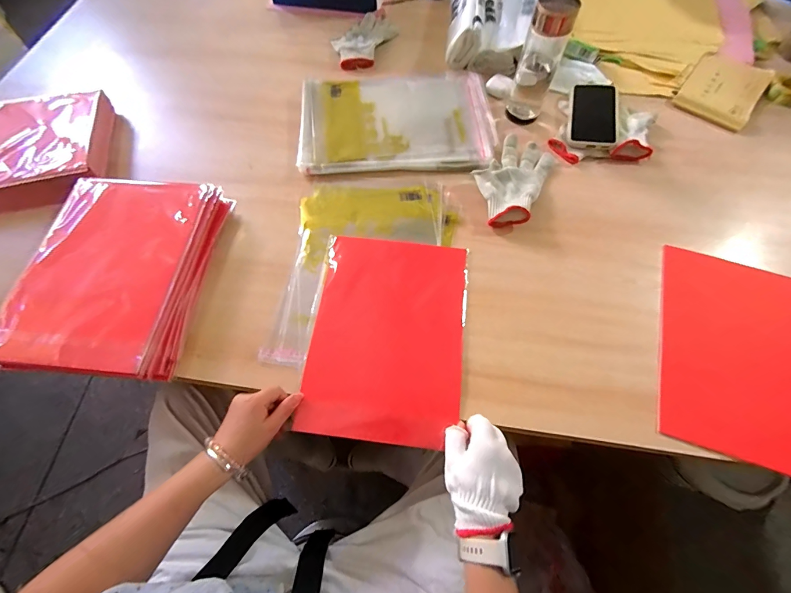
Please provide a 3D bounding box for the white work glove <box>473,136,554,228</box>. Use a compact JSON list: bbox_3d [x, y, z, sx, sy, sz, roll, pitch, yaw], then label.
[{"bbox_3d":[0.193,-0.200,0.608,0.111,0.034,0.182,26,67,12],"label":"white work glove"}]

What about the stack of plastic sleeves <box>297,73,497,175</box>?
[{"bbox_3d":[0.001,-0.340,0.683,0.347,0.018,0.261,-1,64,-1],"label":"stack of plastic sleeves"}]

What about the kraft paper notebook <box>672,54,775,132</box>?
[{"bbox_3d":[0.659,-0.418,0.723,0.131,0.014,0.203,36,70,16],"label":"kraft paper notebook"}]

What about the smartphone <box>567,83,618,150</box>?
[{"bbox_3d":[0.371,-0.343,0.674,0.082,0.009,0.178,10,64,12],"label":"smartphone"}]

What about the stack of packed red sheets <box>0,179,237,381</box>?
[{"bbox_3d":[-0.402,-0.036,0.522,0.237,0.050,0.305,5,64,3],"label":"stack of packed red sheets"}]

